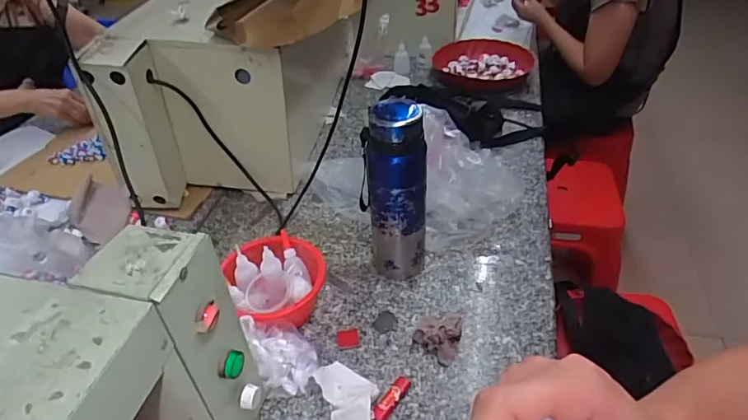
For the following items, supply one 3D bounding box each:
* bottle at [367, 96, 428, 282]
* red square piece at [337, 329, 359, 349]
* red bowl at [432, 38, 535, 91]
[{"bbox_3d":[0.029,-0.019,0.715,0.085,0.277,0.076,-1,40,2],"label":"bottle"},{"bbox_3d":[-0.036,0.176,0.690,0.029,0.004,0.030,-7,40,-6],"label":"red square piece"},{"bbox_3d":[0.285,-0.362,1.260,0.238,0.059,0.204,-24,45,-24],"label":"red bowl"}]

